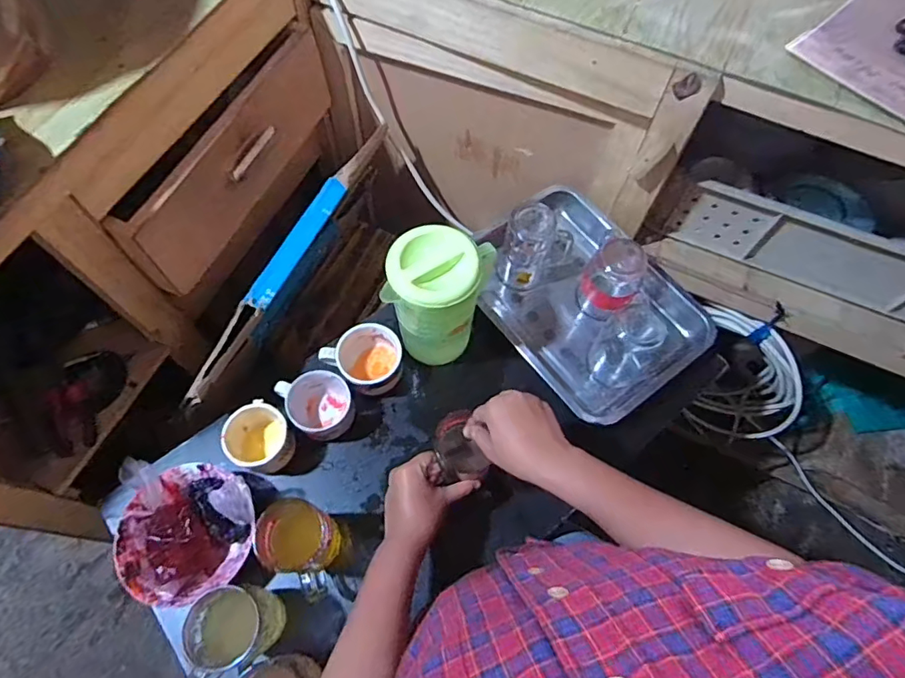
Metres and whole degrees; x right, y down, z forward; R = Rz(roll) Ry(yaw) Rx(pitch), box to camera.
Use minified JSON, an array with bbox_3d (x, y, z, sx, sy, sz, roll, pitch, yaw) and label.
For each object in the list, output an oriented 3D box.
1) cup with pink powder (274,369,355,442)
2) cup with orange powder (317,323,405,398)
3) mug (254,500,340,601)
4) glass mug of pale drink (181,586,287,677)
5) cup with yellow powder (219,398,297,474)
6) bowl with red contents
[{"bbox_3d":[-0.174,0.089,0.707,0.079,0.063,0.091,-30,71,-13],"label":"cup with pink powder"},{"bbox_3d":[-0.117,0.030,0.738,0.090,0.082,0.085,0,67,-1],"label":"cup with orange powder"},{"bbox_3d":[-0.164,0.237,0.610,0.088,0.118,0.071,34,70,12],"label":"mug"},{"bbox_3d":[-0.229,0.309,0.575,0.074,0.108,0.070,-9,67,-5],"label":"glass mug of pale drink"},{"bbox_3d":[-0.246,0.128,0.681,0.081,0.069,0.076,0,67,-1],"label":"cup with yellow powder"},{"bbox_3d":[-0.316,0.226,0.621,0.153,0.067,0.152,9,67,2],"label":"bowl with red contents"}]

